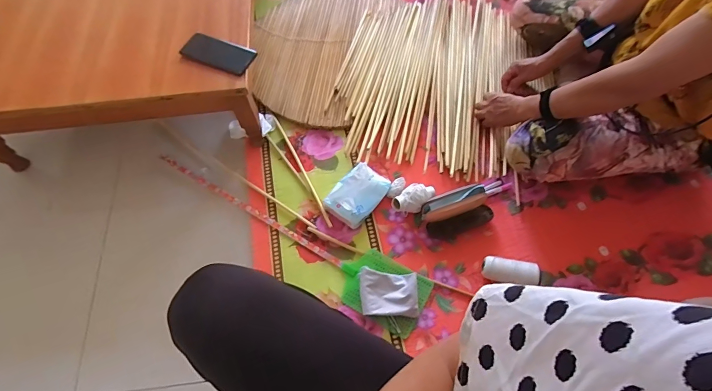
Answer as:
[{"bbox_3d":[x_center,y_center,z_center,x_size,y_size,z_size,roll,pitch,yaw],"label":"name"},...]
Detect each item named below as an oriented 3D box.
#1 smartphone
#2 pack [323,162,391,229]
[{"bbox_3d":[-0.301,-0.310,0.841,0.166,0.010,0.074,22,64,12],"label":"smartphone"},{"bbox_3d":[0.004,-0.005,0.896,0.102,0.054,0.144,36,70,16],"label":"pack"}]

